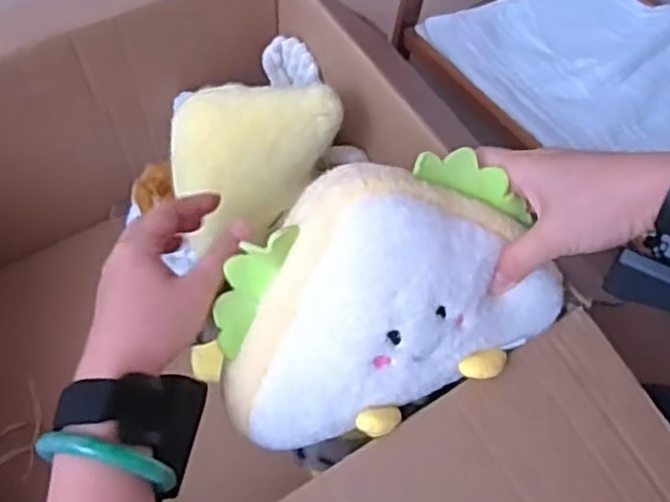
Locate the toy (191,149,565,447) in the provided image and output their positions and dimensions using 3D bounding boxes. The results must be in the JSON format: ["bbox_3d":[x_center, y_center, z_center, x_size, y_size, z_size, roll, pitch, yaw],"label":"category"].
[{"bbox_3d":[0.026,0.023,0.435,0.212,0.150,0.094,-23,23,-15],"label":"toy"}]

